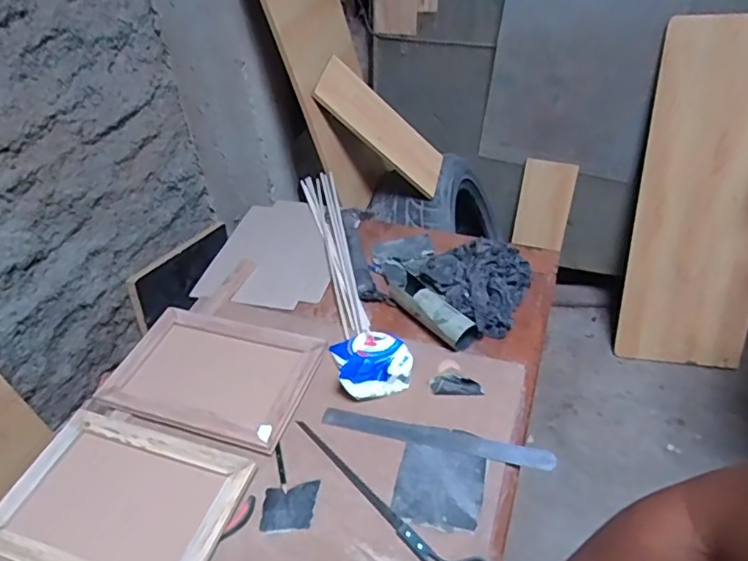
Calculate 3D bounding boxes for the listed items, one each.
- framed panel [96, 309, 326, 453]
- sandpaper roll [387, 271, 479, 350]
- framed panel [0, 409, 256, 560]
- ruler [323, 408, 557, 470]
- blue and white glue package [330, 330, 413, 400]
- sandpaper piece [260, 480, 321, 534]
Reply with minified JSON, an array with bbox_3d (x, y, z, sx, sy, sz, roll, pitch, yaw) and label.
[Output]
[{"bbox_3d":[-0.251,0.133,0.895,0.313,0.016,0.225,11,44,15],"label":"framed panel"},{"bbox_3d":[0.093,0.041,0.955,0.057,0.052,0.174,-28,49,-27],"label":"sandpaper roll"},{"bbox_3d":[-0.329,0.281,0.735,0.296,0.016,0.204,12,45,16],"label":"framed panel"},{"bbox_3d":[0.086,0.217,0.796,0.318,0.007,0.030,9,44,13],"label":"ruler"},{"bbox_3d":[-0.003,0.120,0.878,0.116,0.047,0.120,-11,43,-11],"label":"blue and white glue package"},{"bbox_3d":[-0.107,0.291,0.734,0.073,0.010,0.060,-5,47,-3],"label":"sandpaper piece"}]

